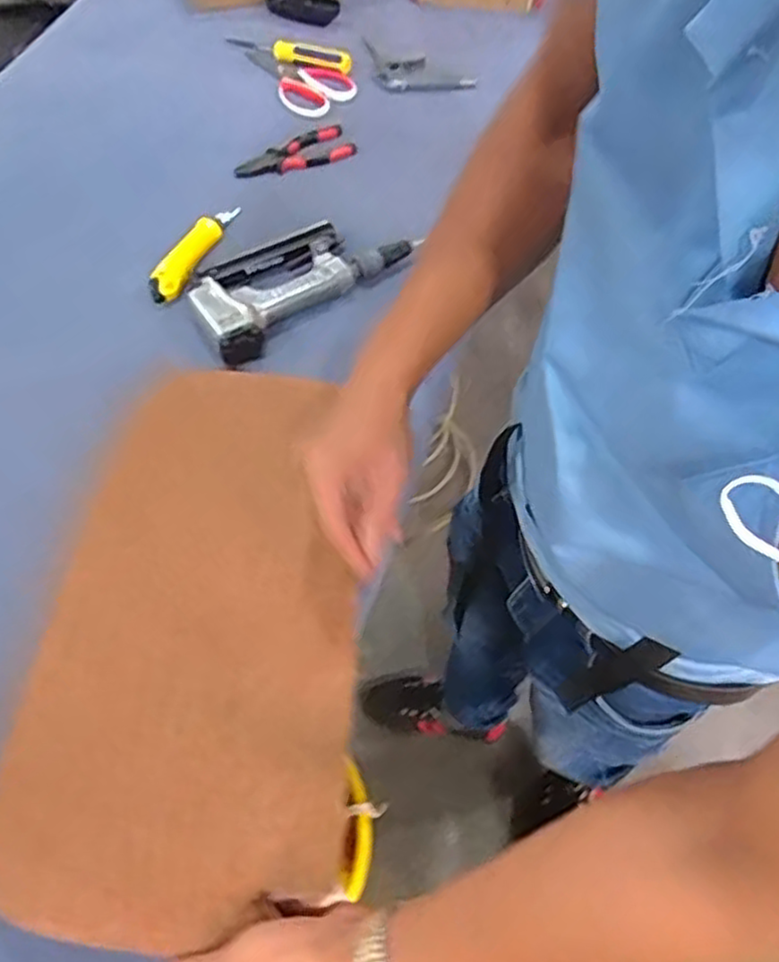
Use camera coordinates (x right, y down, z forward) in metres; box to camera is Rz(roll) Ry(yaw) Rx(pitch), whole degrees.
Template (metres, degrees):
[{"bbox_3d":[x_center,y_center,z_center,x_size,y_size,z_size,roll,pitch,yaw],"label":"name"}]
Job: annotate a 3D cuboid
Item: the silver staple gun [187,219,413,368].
[{"bbox_3d":[-0.112,-0.234,0.792,0.253,0.040,0.121,-38,66,-21],"label":"silver staple gun"}]

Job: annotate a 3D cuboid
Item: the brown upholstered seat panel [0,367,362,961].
[{"bbox_3d":[-0.140,0.092,0.538,0.226,0.020,0.430,2,58,1],"label":"brown upholstered seat panel"}]

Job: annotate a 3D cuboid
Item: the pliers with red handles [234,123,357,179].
[{"bbox_3d":[-0.123,-0.421,0.912,0.157,0.010,0.068,-28,63,-17],"label":"pliers with red handles"}]

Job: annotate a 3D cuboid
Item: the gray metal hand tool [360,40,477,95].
[{"bbox_3d":[0.043,-0.599,1.025,0.138,0.021,0.115,-11,59,-7],"label":"gray metal hand tool"}]

